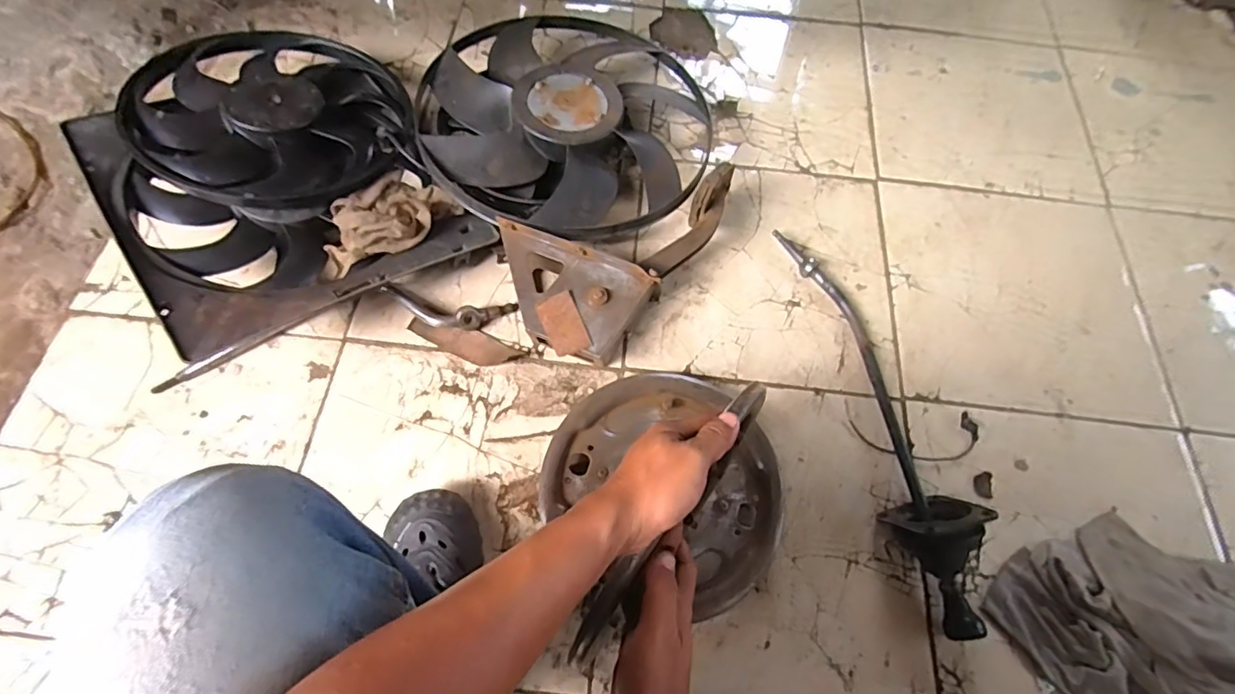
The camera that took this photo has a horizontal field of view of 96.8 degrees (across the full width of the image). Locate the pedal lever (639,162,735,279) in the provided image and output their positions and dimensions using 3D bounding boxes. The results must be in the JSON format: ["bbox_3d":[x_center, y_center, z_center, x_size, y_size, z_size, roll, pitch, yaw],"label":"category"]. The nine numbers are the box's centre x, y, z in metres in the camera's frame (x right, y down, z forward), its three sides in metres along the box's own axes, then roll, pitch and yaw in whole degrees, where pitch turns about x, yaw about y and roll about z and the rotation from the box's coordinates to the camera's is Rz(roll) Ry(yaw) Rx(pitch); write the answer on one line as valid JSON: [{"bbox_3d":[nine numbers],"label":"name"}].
[{"bbox_3d":[0.113,-0.181,0.805,0.056,0.058,0.198,34,86,11],"label":"pedal lever"}]

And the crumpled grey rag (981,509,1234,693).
[{"bbox_3d":[0.755,0.343,0.648,0.541,0.085,0.247,3,69,-1],"label":"crumpled grey rag"}]

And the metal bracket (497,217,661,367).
[{"bbox_3d":[-0.075,-0.070,0.800,0.234,0.079,0.153,19,82,5],"label":"metal bracket"}]

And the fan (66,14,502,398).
[{"bbox_3d":[-0.512,-0.261,0.820,0.456,0.136,0.542,-31,73,-13],"label":"fan"}]

